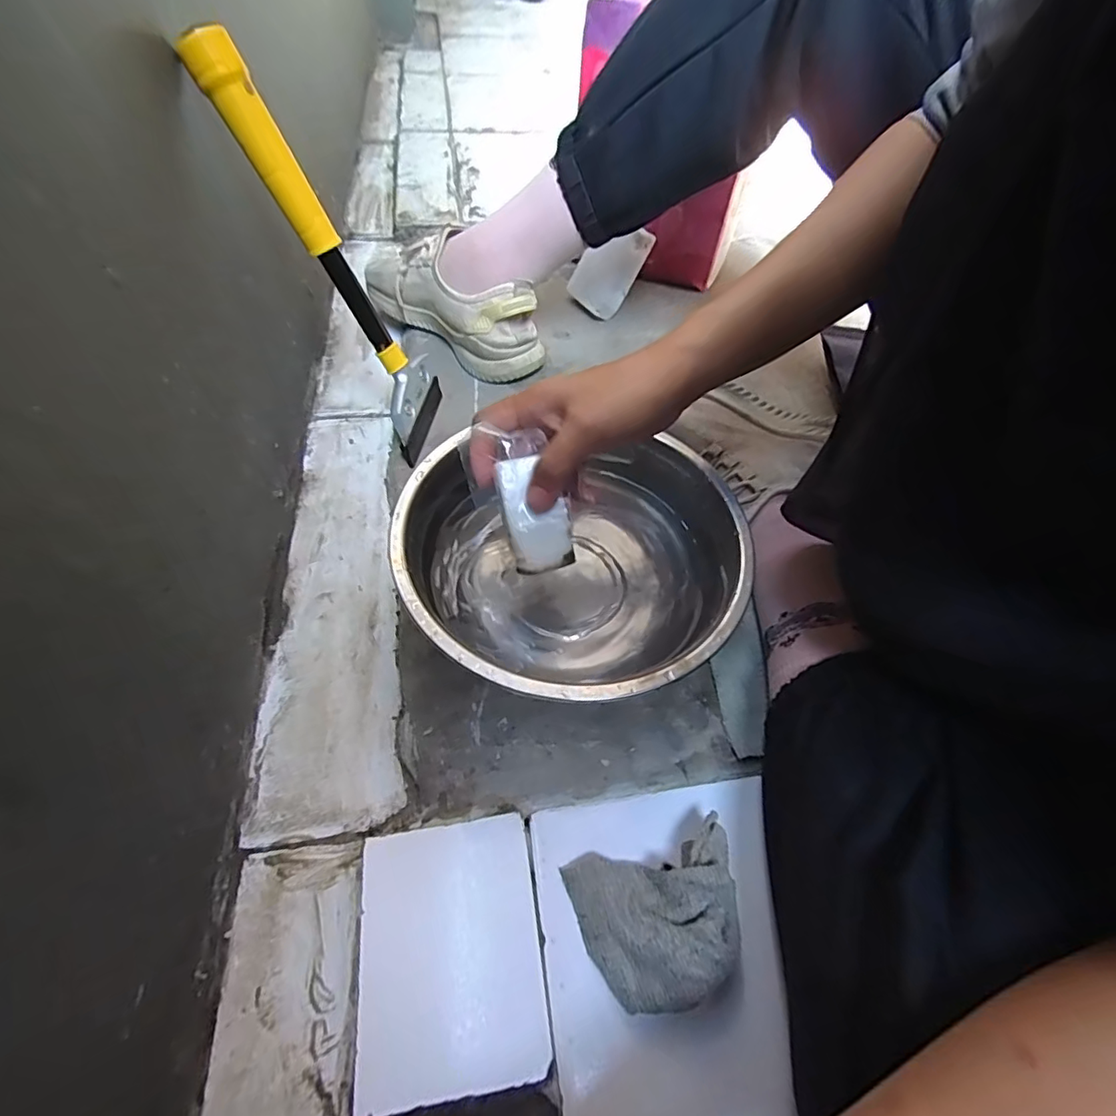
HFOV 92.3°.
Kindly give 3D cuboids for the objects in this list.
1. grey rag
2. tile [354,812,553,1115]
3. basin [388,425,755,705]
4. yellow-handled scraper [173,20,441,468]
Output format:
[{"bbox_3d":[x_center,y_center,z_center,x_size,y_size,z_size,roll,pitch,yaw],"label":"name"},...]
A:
[{"bbox_3d":[0.053,0.187,0.279,0.087,0.037,0.076,-8,53,-9],"label":"grey rag"},{"bbox_3d":[-0.057,0.205,0.283,0.090,0.007,0.115,-6,53,-8],"label":"tile"},{"bbox_3d":[0.011,0.016,0.371,0.223,0.100,0.194,1,53,-4],"label":"basin"},{"bbox_3d":[-0.179,-0.233,0.441,0.042,0.306,0.088,15,52,42],"label":"yellow-handled scraper"}]

